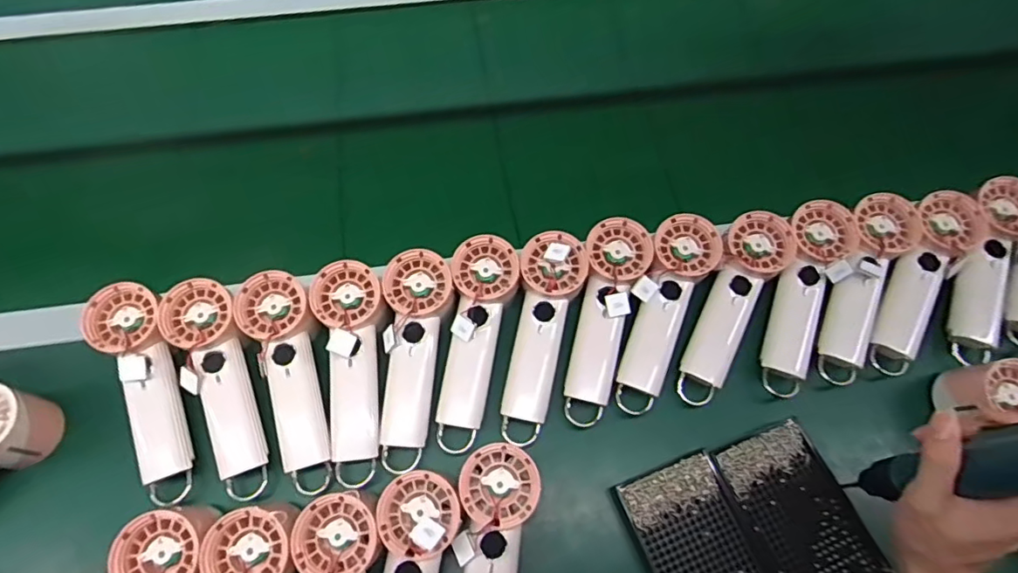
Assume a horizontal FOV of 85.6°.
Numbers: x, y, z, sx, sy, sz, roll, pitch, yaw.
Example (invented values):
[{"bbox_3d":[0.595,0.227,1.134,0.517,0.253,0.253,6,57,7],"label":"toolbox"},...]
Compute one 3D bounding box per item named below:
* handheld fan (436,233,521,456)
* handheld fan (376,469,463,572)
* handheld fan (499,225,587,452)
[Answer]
[{"bbox_3d":[-0.032,0.048,0.501,0.059,0.027,0.191,9,78,4],"label":"handheld fan"},{"bbox_3d":[-0.079,0.236,0.406,0.059,0.031,0.186,9,80,4],"label":"handheld fan"},{"bbox_3d":[0.029,0.045,0.508,0.057,0.028,0.192,12,79,5],"label":"handheld fan"}]

